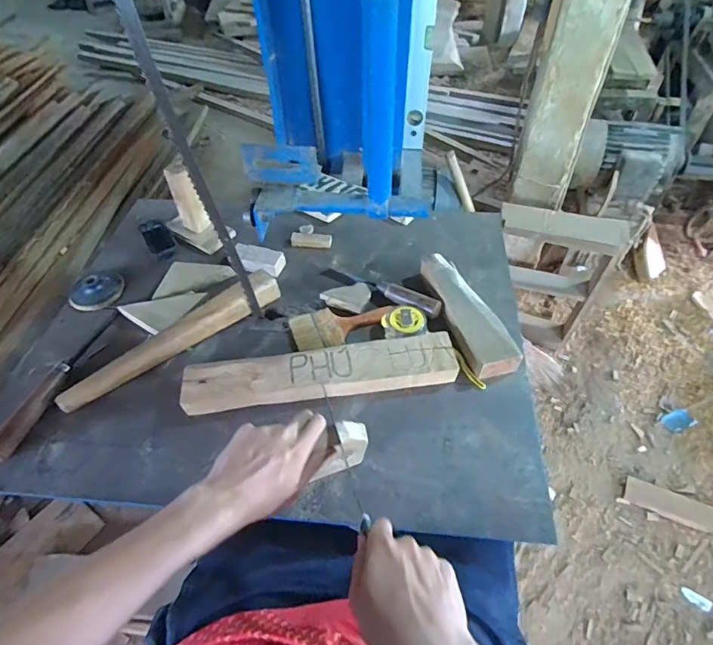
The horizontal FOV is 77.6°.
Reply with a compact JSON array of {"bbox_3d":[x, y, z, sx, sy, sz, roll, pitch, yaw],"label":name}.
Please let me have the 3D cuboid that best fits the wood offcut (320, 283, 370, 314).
[{"bbox_3d":[-0.015,-0.050,0.770,0.080,0.019,0.059,20,53,18],"label":"wood offcut"}]

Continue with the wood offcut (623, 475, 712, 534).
[{"bbox_3d":[0.940,0.538,1.283,0.302,0.020,0.083,18,53,16],"label":"wood offcut"}]

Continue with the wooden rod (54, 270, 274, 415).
[{"bbox_3d":[-0.282,0.024,0.703,0.355,0.048,0.033,-34,57,-24],"label":"wooden rod"}]

